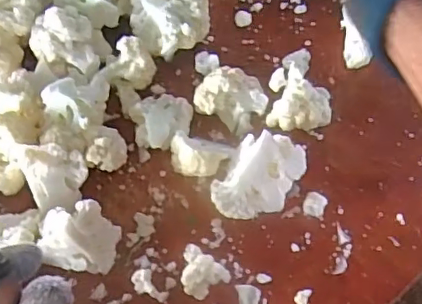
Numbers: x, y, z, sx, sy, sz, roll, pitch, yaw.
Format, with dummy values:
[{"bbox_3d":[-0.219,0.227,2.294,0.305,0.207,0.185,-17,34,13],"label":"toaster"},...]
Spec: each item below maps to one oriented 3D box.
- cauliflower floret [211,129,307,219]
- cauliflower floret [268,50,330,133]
[{"bbox_3d":[0.031,0.017,0.369,0.043,0.037,0.062,29,66,19],"label":"cauliflower floret"},{"bbox_3d":[0.068,-0.051,0.414,0.044,0.030,0.076,5,60,7],"label":"cauliflower floret"}]

